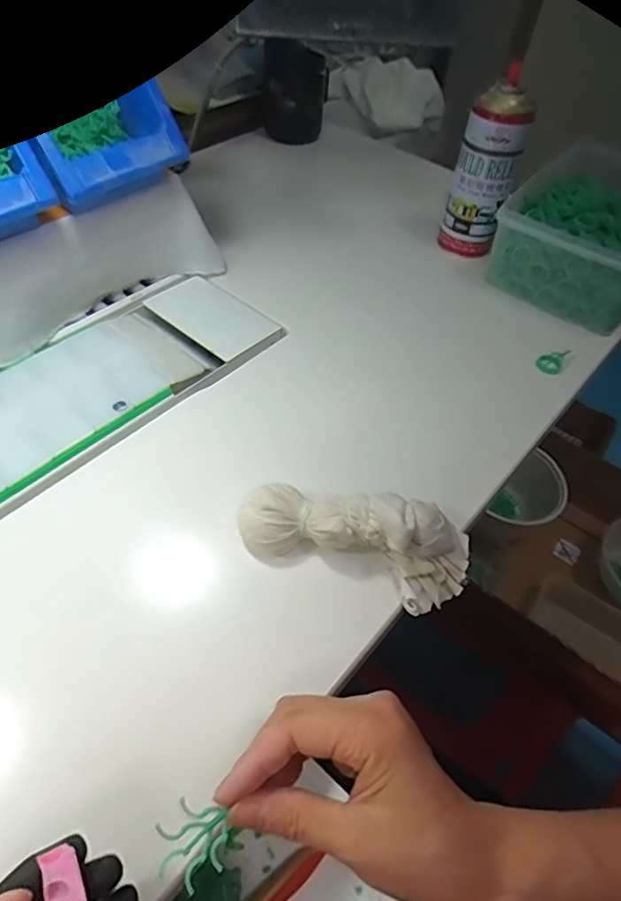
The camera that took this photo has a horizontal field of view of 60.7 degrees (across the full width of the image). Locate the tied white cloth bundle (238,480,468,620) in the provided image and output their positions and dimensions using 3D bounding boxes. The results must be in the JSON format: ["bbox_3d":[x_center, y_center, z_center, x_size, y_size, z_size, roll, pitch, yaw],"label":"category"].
[{"bbox_3d":[0.029,0.056,0.365,0.163,0.050,0.058,16,52,8],"label":"tied white cloth bundle"}]

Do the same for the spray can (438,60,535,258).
[{"bbox_3d":[0.192,-0.304,0.588,0.063,0.169,0.054,12,52,5],"label":"spray can"}]

